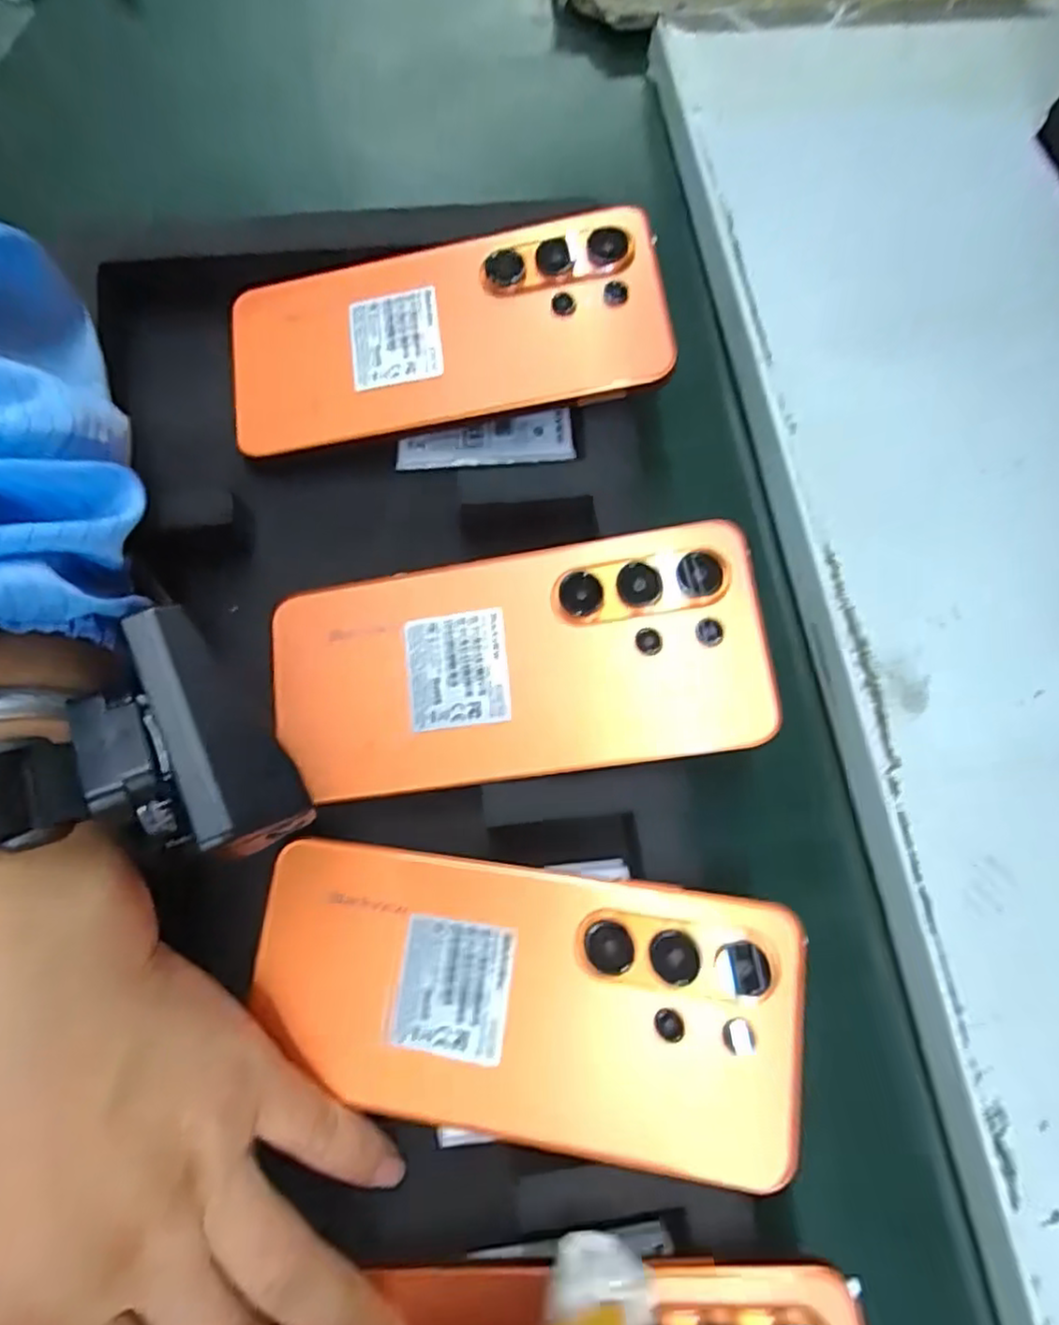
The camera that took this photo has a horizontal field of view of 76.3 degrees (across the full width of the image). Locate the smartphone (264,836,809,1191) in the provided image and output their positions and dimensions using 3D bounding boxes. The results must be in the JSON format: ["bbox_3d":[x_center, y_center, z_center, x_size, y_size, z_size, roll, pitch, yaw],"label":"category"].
[{"bbox_3d":[-0.005,0.104,0.203,0.164,0.014,0.077,7,76,-3],"label":"smartphone"}]

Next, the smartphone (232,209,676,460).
[{"bbox_3d":[-0.034,-0.127,0.263,0.169,0.006,0.075,-9,81,5],"label":"smartphone"}]

